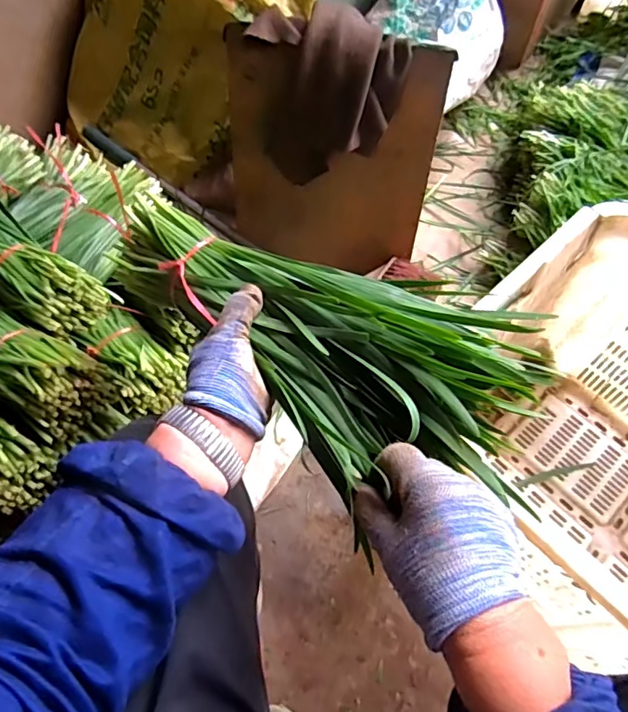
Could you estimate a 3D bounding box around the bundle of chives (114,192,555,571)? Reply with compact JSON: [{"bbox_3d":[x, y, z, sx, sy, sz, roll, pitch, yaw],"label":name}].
[{"bbox_3d":[-0.015,-0.025,0.443,0.385,0.053,0.173,27,64,21],"label":"bundle of chives"}]

